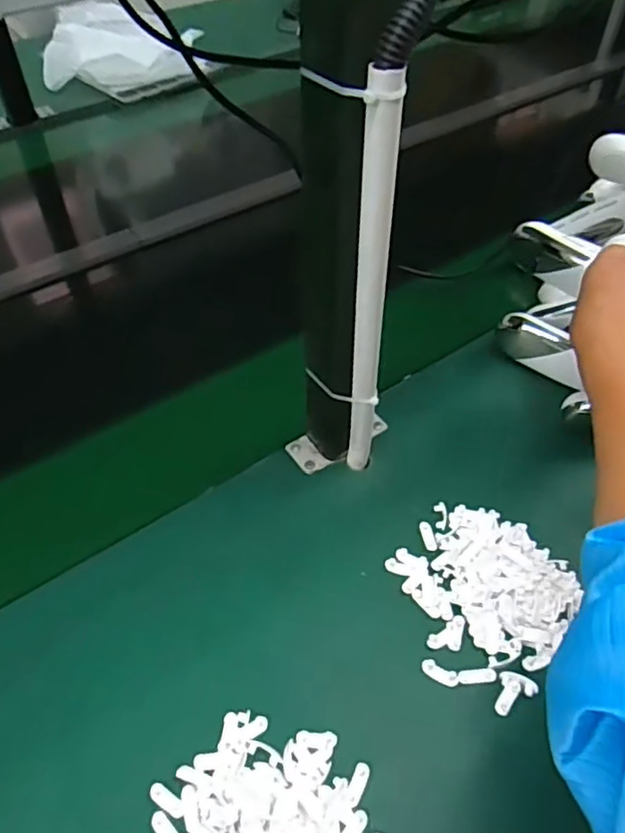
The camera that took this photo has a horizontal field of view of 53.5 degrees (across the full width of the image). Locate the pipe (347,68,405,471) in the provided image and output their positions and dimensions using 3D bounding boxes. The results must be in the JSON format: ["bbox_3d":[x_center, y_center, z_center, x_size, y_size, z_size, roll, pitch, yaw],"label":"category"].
[{"bbox_3d":[0.043,-0.070,0.464,0.021,0.348,0.025,-6,51,-5],"label":"pipe"}]

